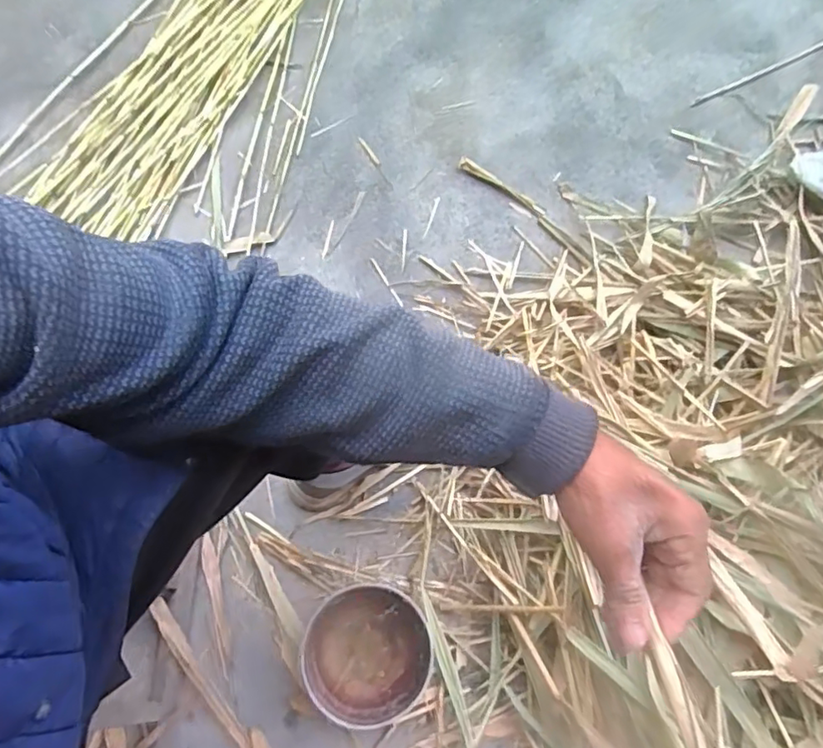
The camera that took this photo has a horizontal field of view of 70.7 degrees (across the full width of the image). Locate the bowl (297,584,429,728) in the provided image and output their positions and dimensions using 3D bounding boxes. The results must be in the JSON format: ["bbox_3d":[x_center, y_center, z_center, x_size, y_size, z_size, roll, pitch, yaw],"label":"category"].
[{"bbox_3d":[-0.057,0.363,0.753,0.162,0.067,0.156,0,68,1],"label":"bowl"}]

